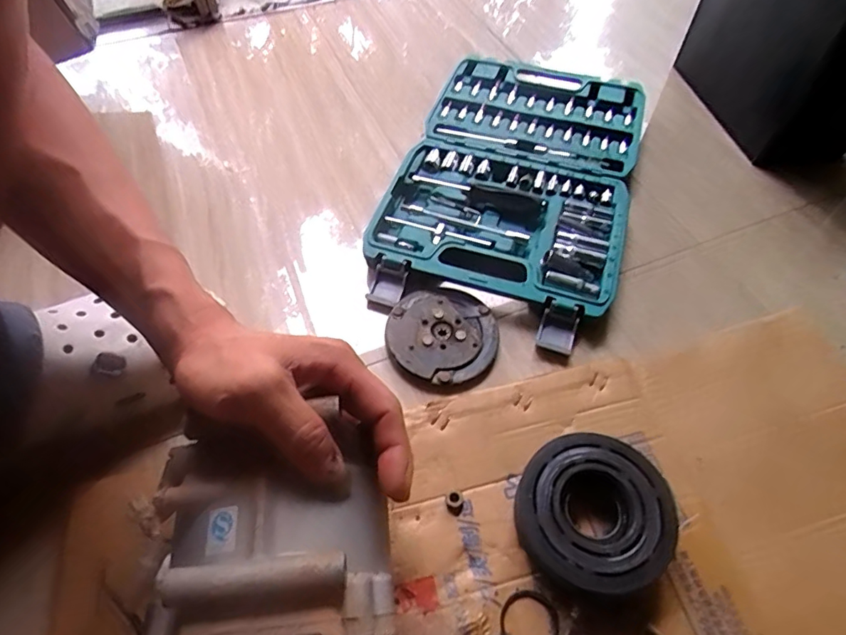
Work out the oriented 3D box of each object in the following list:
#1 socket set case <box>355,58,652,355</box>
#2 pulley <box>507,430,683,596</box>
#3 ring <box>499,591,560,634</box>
[{"bbox_3d":[0.103,-0.160,0.569,0.239,0.038,0.387,14,56,12],"label":"socket set case"},{"bbox_3d":[0.118,0.137,0.358,0.099,0.037,0.099,-30,58,-19],"label":"pulley"},{"bbox_3d":[0.068,0.200,0.333,0.037,0.004,0.040,-1,54,1],"label":"ring"}]

